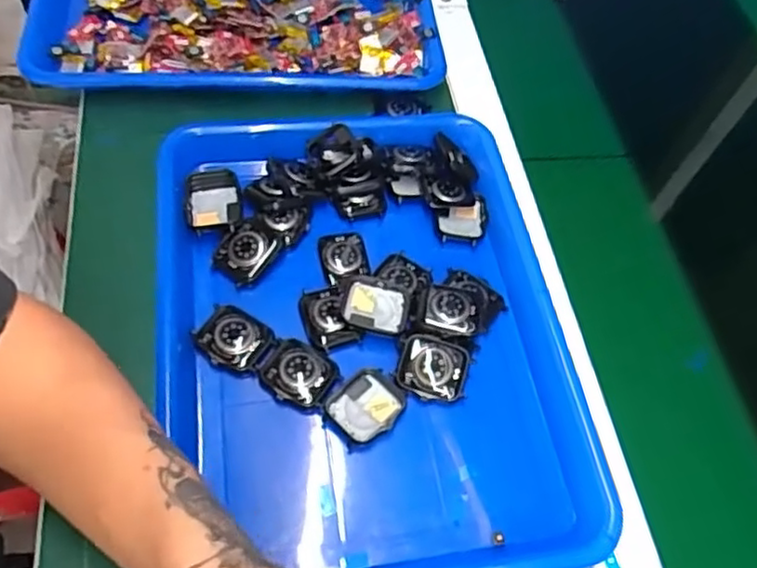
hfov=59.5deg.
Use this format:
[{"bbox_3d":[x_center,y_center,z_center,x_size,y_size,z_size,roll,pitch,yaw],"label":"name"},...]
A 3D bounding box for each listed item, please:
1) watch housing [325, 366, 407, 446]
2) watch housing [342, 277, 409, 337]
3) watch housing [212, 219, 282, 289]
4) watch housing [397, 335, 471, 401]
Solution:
[{"bbox_3d":[-0.007,0.074,0.405,0.044,0.006,0.036,-38,68,-24],"label":"watch housing"},{"bbox_3d":[-0.002,0.015,0.437,0.042,0.008,0.037,7,58,0],"label":"watch housing"},{"bbox_3d":[-0.090,-0.021,0.450,0.035,0.012,0.040,38,84,9],"label":"watch housing"},{"bbox_3d":[0.035,0.053,0.418,0.043,0.015,0.036,11,61,3],"label":"watch housing"}]

